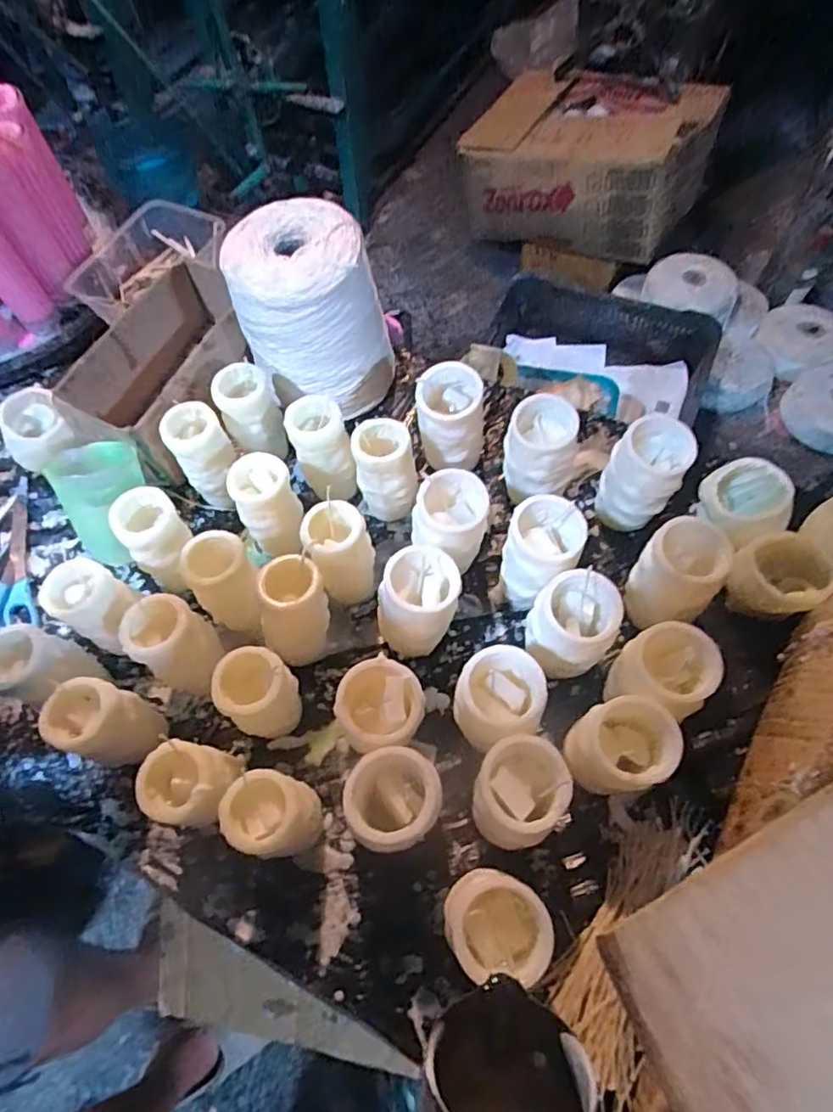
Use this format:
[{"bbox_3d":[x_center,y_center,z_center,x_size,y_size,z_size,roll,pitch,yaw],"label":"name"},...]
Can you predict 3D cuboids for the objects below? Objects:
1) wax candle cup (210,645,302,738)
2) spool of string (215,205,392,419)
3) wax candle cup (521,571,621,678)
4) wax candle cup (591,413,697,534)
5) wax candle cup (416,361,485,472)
[{"bbox_3d":[-0.123,0.115,0.483,0.055,0.114,0.060,36,71,17],"label":"wax candle cup"},{"bbox_3d":[-0.104,-0.232,0.590,0.119,0.168,0.117,-1,65,2],"label":"spool of string"},{"bbox_3d":[0.123,0.057,0.487,0.062,0.097,0.057,-1,65,2],"label":"wax candle cup"},{"bbox_3d":[0.210,-0.074,0.562,0.062,0.108,0.064,-1,65,2],"label":"wax candle cup"},{"bbox_3d":[0.031,-0.125,0.578,0.060,0.106,0.063,-1,65,2],"label":"wax candle cup"}]

